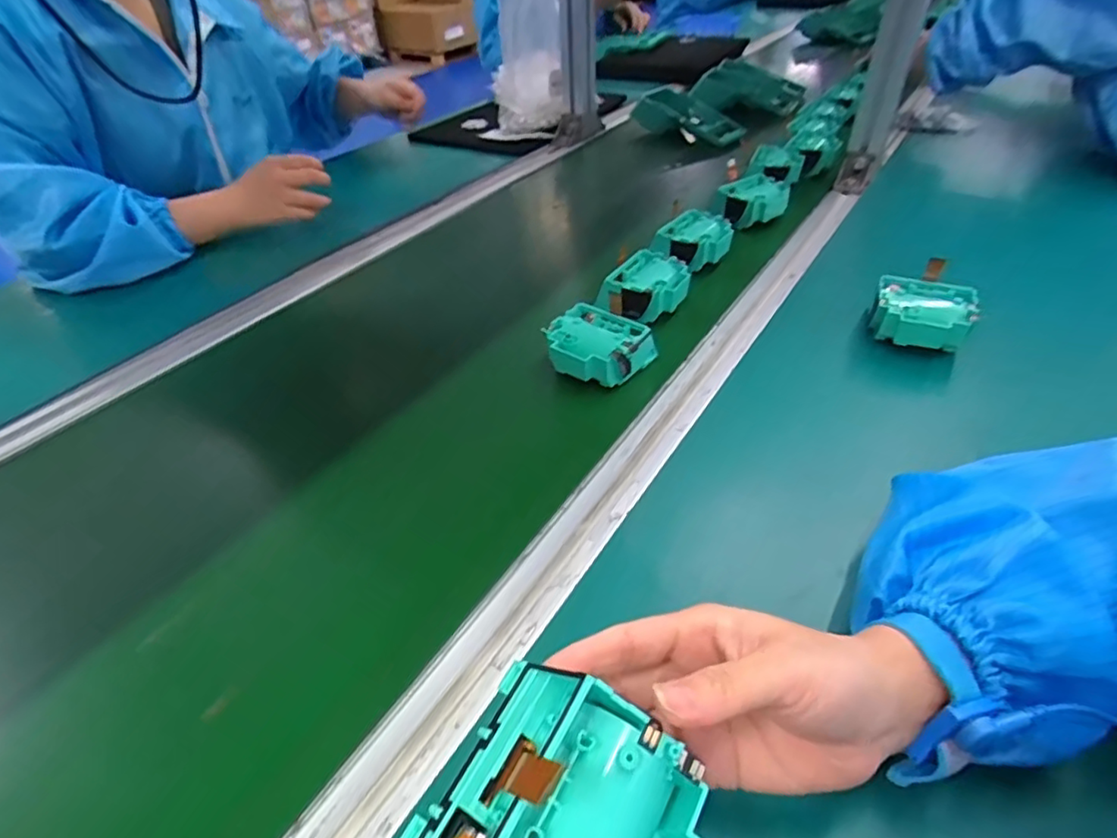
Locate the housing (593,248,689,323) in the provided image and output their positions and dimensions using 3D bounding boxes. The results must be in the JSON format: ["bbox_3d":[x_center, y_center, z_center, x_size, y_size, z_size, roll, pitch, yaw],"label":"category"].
[{"bbox_3d":[0.084,-0.126,0.570,0.065,0.031,0.081,30,51,29],"label":"housing"}]

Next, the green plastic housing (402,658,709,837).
[{"bbox_3d":[0.006,0.129,0.193,0.083,0.043,0.079,41,58,3],"label":"green plastic housing"}]

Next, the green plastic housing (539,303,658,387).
[{"bbox_3d":[0.030,-0.062,0.500,0.079,0.034,0.068,26,49,26],"label":"green plastic housing"}]

